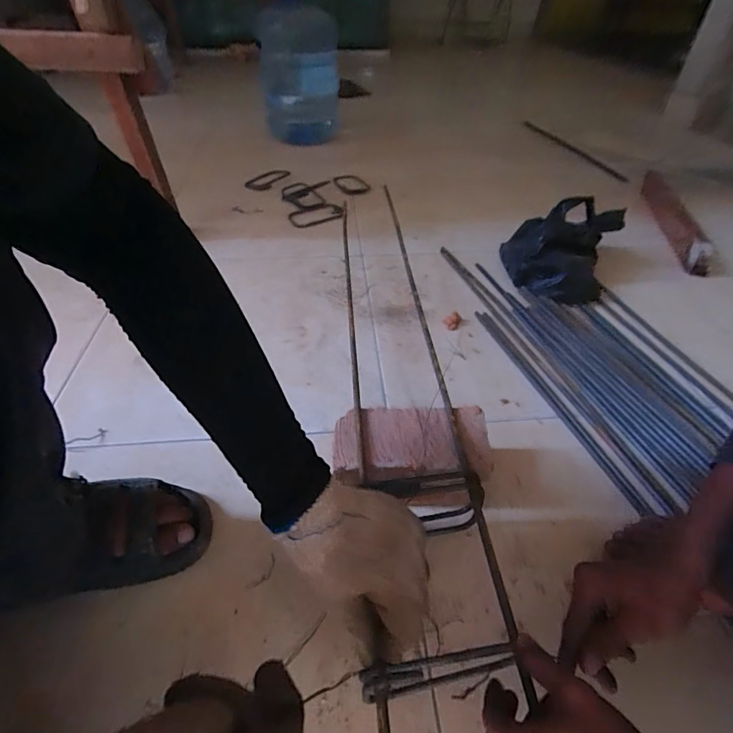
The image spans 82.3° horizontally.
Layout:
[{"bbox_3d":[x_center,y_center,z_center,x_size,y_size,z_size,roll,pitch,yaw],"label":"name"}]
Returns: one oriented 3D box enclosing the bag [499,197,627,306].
[{"bbox_3d":[0.395,-0.248,0.859,0.220,0.144,0.219,15,45,14],"label":"bag"}]

